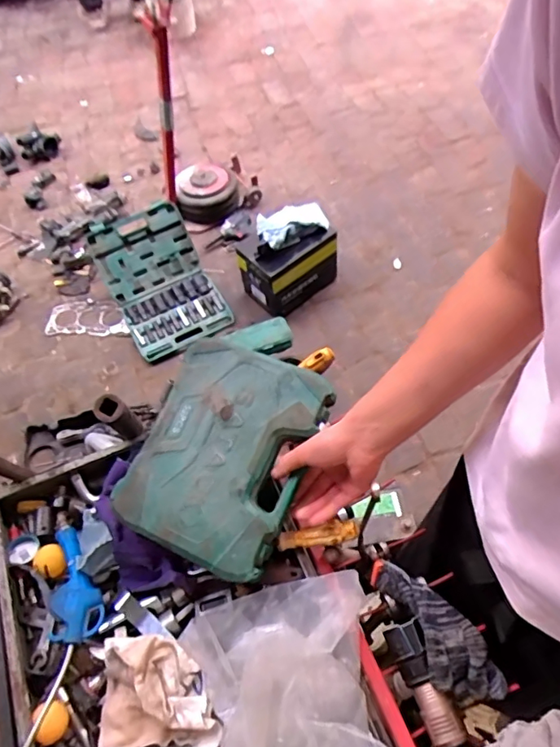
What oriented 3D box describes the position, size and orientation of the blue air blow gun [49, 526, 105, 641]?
[{"bbox_3d":[-0.242,0.240,0.606,0.057,0.024,0.132,-13,59,-5],"label":"blue air blow gun"}]

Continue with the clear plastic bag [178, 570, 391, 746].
[{"bbox_3d":[-0.002,0.330,0.509,0.197,0.066,0.224,-9,58,-2],"label":"clear plastic bag"}]

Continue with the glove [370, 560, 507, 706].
[{"bbox_3d":[0.172,0.271,0.554,0.075,0.042,0.168,-24,60,-11],"label":"glove"}]

